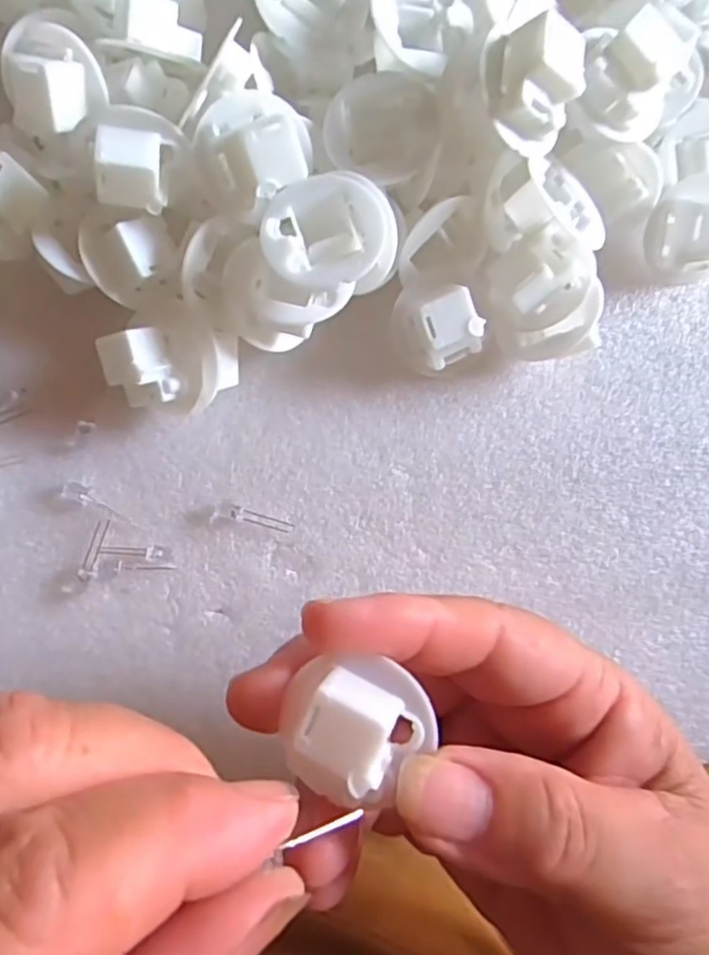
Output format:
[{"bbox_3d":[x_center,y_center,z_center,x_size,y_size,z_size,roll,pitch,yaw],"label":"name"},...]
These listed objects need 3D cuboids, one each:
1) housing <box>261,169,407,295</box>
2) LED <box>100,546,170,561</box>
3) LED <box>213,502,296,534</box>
[{"bbox_3d":[-0.006,-0.067,0.183,0.037,0.018,0.032,-20,90,-3],"label":"housing"},{"bbox_3d":[-0.070,0.024,0.209,0.021,0.004,0.005,0,89,-2],"label":"LED"},{"bbox_3d":[-0.032,0.013,0.212,0.025,0.004,0.005,19,88,-2],"label":"LED"}]

